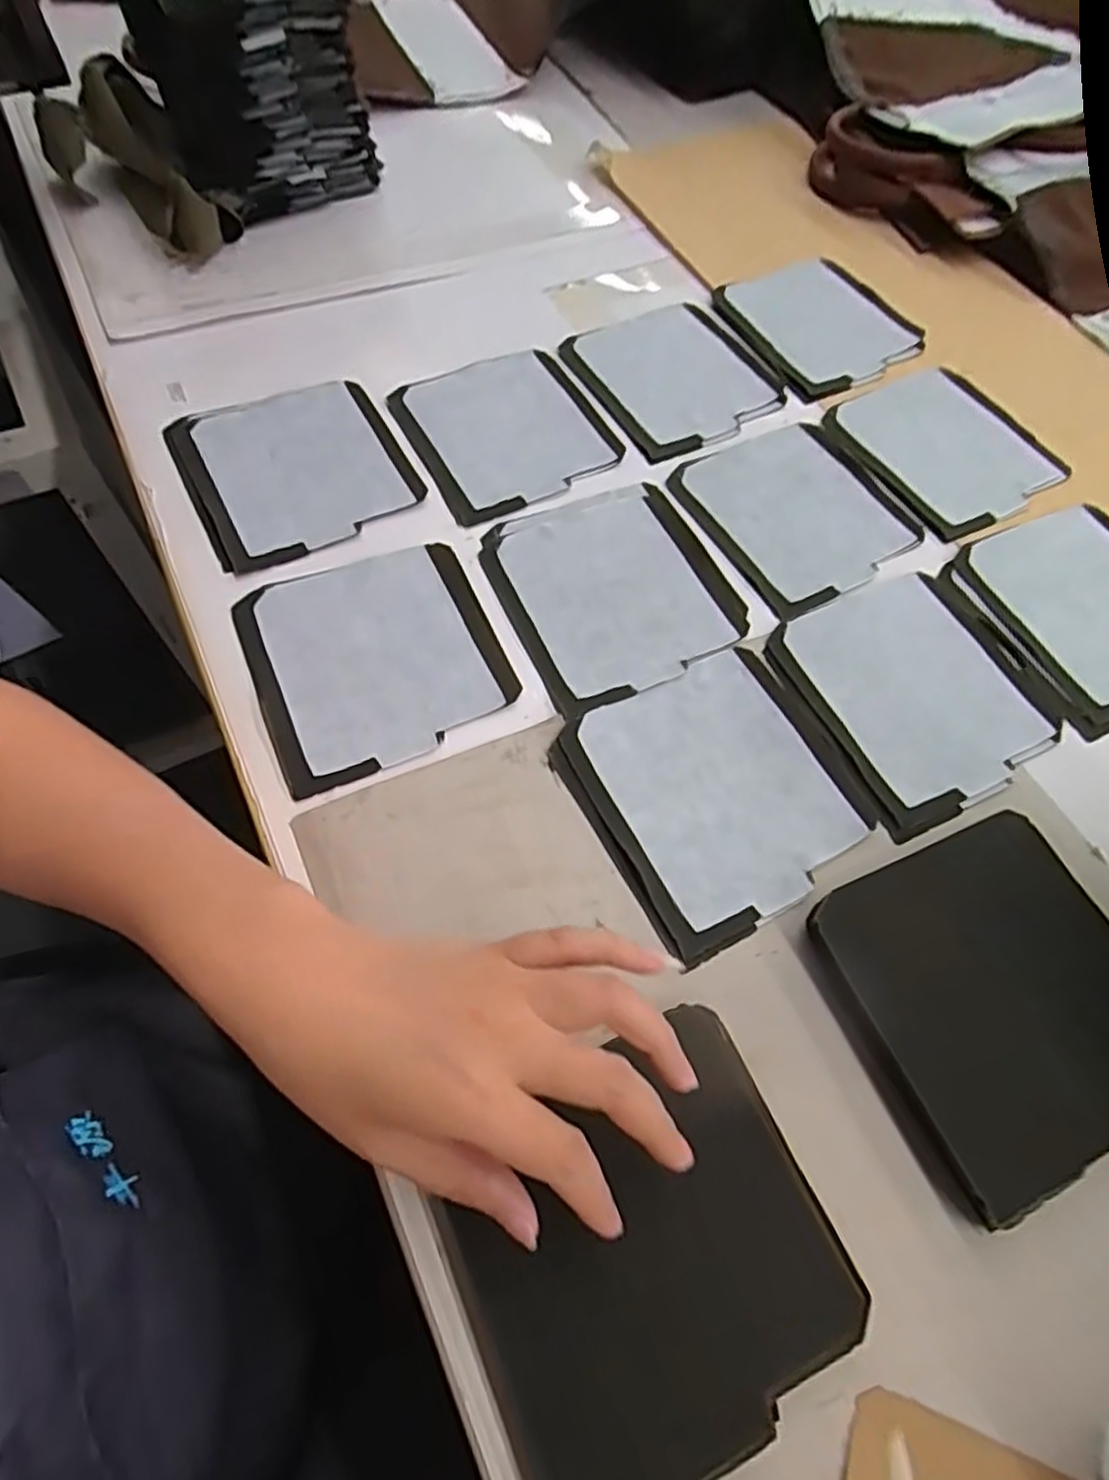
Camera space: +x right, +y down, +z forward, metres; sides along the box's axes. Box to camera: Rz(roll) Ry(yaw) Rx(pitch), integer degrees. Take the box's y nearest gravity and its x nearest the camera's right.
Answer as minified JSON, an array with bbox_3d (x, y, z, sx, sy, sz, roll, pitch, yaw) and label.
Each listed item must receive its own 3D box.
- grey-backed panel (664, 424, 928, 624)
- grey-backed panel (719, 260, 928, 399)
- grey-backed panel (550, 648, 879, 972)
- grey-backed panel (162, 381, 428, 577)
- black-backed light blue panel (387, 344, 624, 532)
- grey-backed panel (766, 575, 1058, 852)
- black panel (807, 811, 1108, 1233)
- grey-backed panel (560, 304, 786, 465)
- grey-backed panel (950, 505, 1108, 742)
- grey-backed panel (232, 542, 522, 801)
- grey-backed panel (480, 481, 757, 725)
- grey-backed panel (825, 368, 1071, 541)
[{"bbox_3d":[0.159,-0.151,0.485,0.125,0.008,0.136,-26,66,-15],"label":"grey-backed panel"},{"bbox_3d":[0.211,-0.325,0.573,0.132,0.008,0.136,-21,65,-13],"label":"grey-backed panel"},{"bbox_3d":[0.084,0.026,0.383,0.132,0.005,0.133,-26,66,-16],"label":"grey-backed panel"},{"bbox_3d":[-0.162,-0.174,0.467,0.133,0.011,0.129,-26,66,-15],"label":"grey-backed panel"},{"bbox_3d":[-0.032,-0.213,0.501,0.124,0.008,0.133,-23,65,-14],"label":"black-backed light blue panel"},{"bbox_3d":[0.205,-0.027,0.421,0.131,0.006,0.139,-21,65,-13],"label":"grey-backed panel"},{"bbox_3d":[0.203,0.114,0.334,0.130,0.018,0.136,-20,65,-13],"label":"black panel"},{"bbox_3d":[0.087,-0.269,0.540,0.131,0.006,0.137,-26,66,-16],"label":"grey-backed panel"},{"bbox_3d":[0.333,-0.081,0.456,0.135,0.008,0.139,-20,65,-13],"label":"grey-backed panel"},{"bbox_3d":[-0.098,-0.048,0.407,0.130,0.009,0.133,-21,65,-13],"label":"grey-backed panel"},{"bbox_3d":[0.038,-0.093,0.445,0.133,0.006,0.142,-21,65,-13],"label":"grey-backed panel"},{"bbox_3d":[0.275,-0.207,0.516,0.124,0.004,0.135,-27,66,-16],"label":"grey-backed panel"}]

